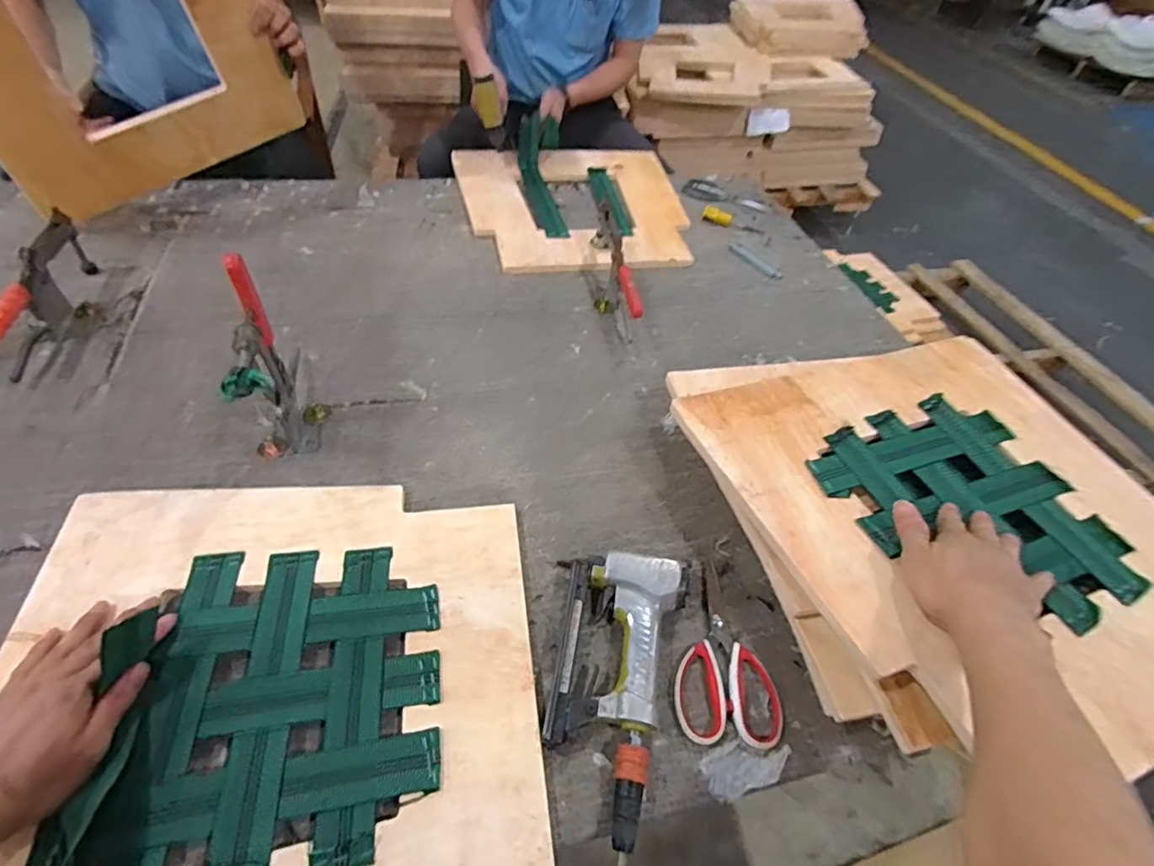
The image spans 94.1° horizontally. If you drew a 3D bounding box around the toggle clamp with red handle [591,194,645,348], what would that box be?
[{"bbox_3d":[0.058,-0.285,0.935,0.047,0.092,0.312,-1,49,-8],"label":"toggle clamp with red handle"}]

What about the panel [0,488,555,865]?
[{"bbox_3d":[-0.268,0.241,0.474,0.462,0.018,0.461,-4,49,-10],"label":"panel"}]

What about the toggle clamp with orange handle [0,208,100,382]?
[{"bbox_3d":[-0.749,-0.215,0.767,0.067,0.104,0.284,-9,51,-15],"label":"toggle clamp with orange handle"}]

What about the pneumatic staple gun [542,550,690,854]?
[{"bbox_3d":[0.041,0.234,0.511,0.131,0.040,0.244,6,48,-1],"label":"pneumatic staple gun"}]

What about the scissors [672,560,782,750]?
[{"bbox_3d":[0.147,0.221,0.557,0.100,0.008,0.179,6,49,-2],"label":"scissors"}]

